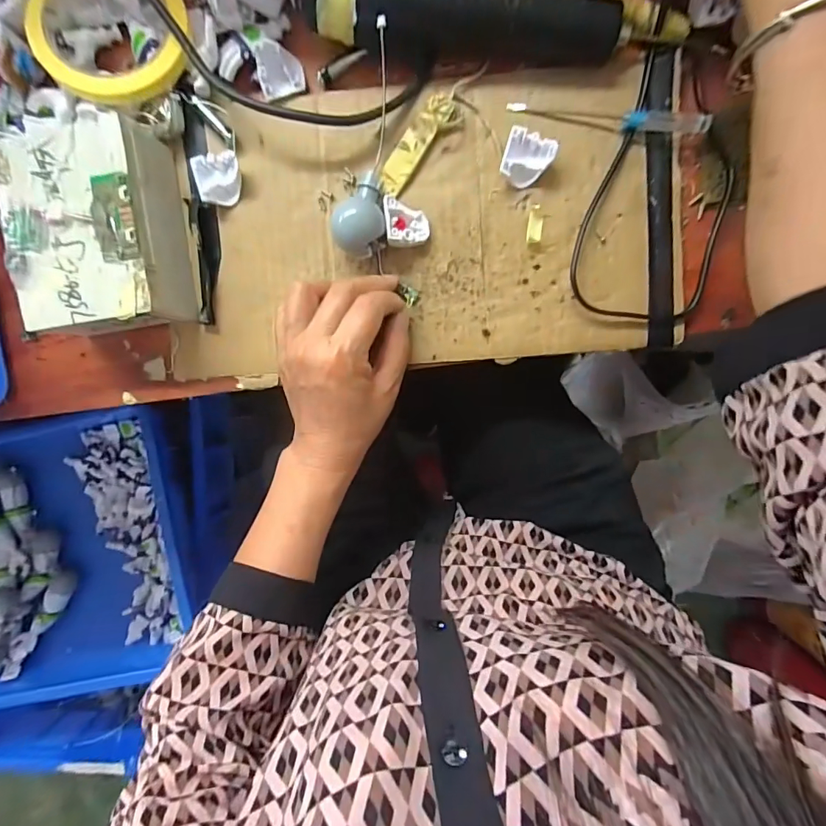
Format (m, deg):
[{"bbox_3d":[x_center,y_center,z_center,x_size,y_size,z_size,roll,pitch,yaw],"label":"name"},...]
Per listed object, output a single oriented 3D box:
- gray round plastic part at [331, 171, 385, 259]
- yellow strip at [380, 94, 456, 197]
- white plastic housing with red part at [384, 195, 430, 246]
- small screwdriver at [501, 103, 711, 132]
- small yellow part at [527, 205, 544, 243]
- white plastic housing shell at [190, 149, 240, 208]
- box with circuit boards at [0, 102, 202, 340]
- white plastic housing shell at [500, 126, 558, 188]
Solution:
[{"bbox_3d":[-0.032,-0.132,0.307,0.032,0.028,0.052,30,96,2],"label":"gray round plastic part"},{"bbox_3d":[0.001,-0.183,0.309,0.020,0.009,0.069,40,96,1],"label":"yellow strip"},{"bbox_3d":[-0.006,-0.130,0.311,0.032,0.011,0.030,-7,93,-28],"label":"white plastic housing with red part"},{"bbox_3d":[0.126,-0.195,0.295,0.125,0.016,0.012,8,95,4],"label":"small screwdriver"},{"bbox_3d":[0.085,-0.130,0.311,0.010,0.004,0.024,7,95,4],"label":"small yellow part"},{"bbox_3d":[-0.135,-0.162,0.315,0.031,0.017,0.030,-4,94,5],"label":"white plastic housing shell"},{"bbox_3d":[-0.215,-0.123,0.308,0.108,0.056,0.134,-3,94,5],"label":"box with circuit boards"},{"bbox_3d":[0.076,-0.168,0.301,0.031,0.018,0.028,15,95,3],"label":"white plastic housing shell"}]

